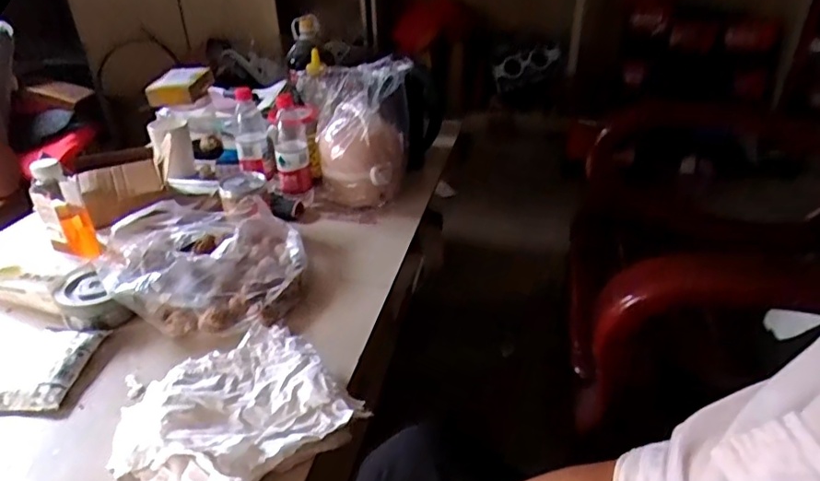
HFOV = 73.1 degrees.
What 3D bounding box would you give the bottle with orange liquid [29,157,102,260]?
[{"bbox_3d":[-0.545,-0.048,0.867,0.065,0.152,0.069,-22,38,-29],"label":"bottle with orange liquid"}]

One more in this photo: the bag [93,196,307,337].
[{"bbox_3d":[-0.326,0.021,0.874,0.298,0.089,0.306,-12,34,-17],"label":"bag"}]

